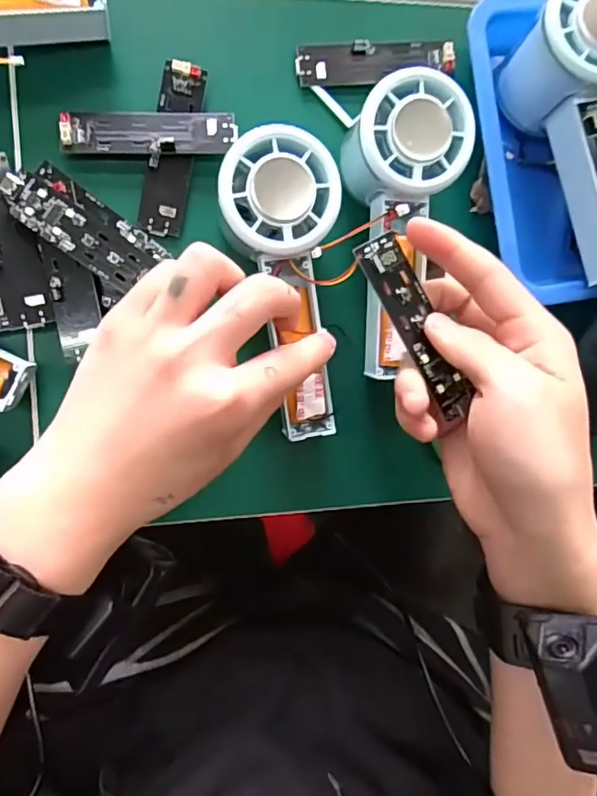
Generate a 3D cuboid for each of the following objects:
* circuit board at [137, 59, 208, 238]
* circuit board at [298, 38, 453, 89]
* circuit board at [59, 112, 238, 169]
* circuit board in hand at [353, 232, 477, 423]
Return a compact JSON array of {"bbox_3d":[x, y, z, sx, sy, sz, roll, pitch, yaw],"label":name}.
[{"bbox_3d":[-0.069,-0.136,0.298,0.024,0.010,0.091,10,88,-9],"label":"circuit board"},{"bbox_3d":[0.045,-0.195,0.316,0.091,0.009,0.027,-6,91,-9],"label":"circuit board"},{"bbox_3d":[-0.080,-0.142,0.295,0.091,0.008,0.026,-5,91,-9],"label":"circuit board"},{"bbox_3d":[0.056,-0.034,0.253,0.023,0.010,0.086,-28,94,-8],"label":"circuit board in hand"}]

